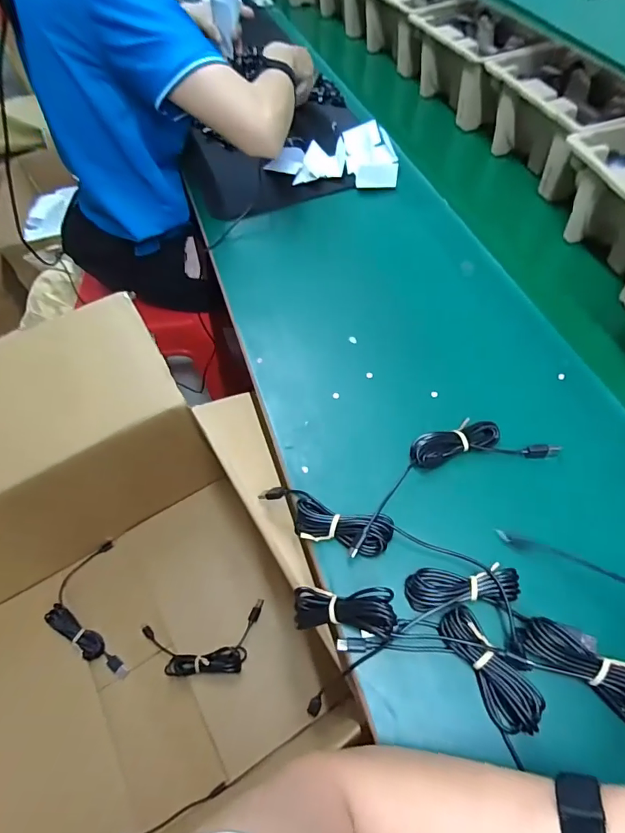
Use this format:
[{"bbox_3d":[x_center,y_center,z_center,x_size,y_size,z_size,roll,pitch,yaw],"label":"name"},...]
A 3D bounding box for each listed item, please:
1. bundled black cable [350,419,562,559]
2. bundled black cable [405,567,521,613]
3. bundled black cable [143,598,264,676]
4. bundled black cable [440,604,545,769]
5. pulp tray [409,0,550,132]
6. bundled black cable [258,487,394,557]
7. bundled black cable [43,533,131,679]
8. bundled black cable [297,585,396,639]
[{"bbox_3d":[0.118,0.050,0.423,0.218,0.019,0.075,-21,59,-13],"label":"bundled black cable"},{"bbox_3d":[0.123,0.139,0.364,0.087,0.019,0.030,0,57,0],"label":"bundled black cable"},{"bbox_3d":[-0.145,0.306,0.603,0.164,0.032,0.080,-10,58,-7],"label":"bundled black cable"},{"bbox_3d":[0.133,0.192,0.335,0.037,0.016,0.097,-27,61,-16],"label":"bundled black cable"},{"bbox_3d":[0.268,-0.610,0.775,0.137,0.106,0.248,-17,59,-11],"label":"pulp tray"},{"bbox_3d":[0.006,0.094,0.413,0.133,0.024,0.045,16,58,24],"label":"bundled black cable"},{"bbox_3d":[-0.320,0.276,0.631,0.093,0.029,0.183,-14,58,-9],"label":"bundled black cable"},{"bbox_3d":[0.025,0.158,0.366,0.088,0.026,0.031,-11,51,31],"label":"bundled black cable"}]

